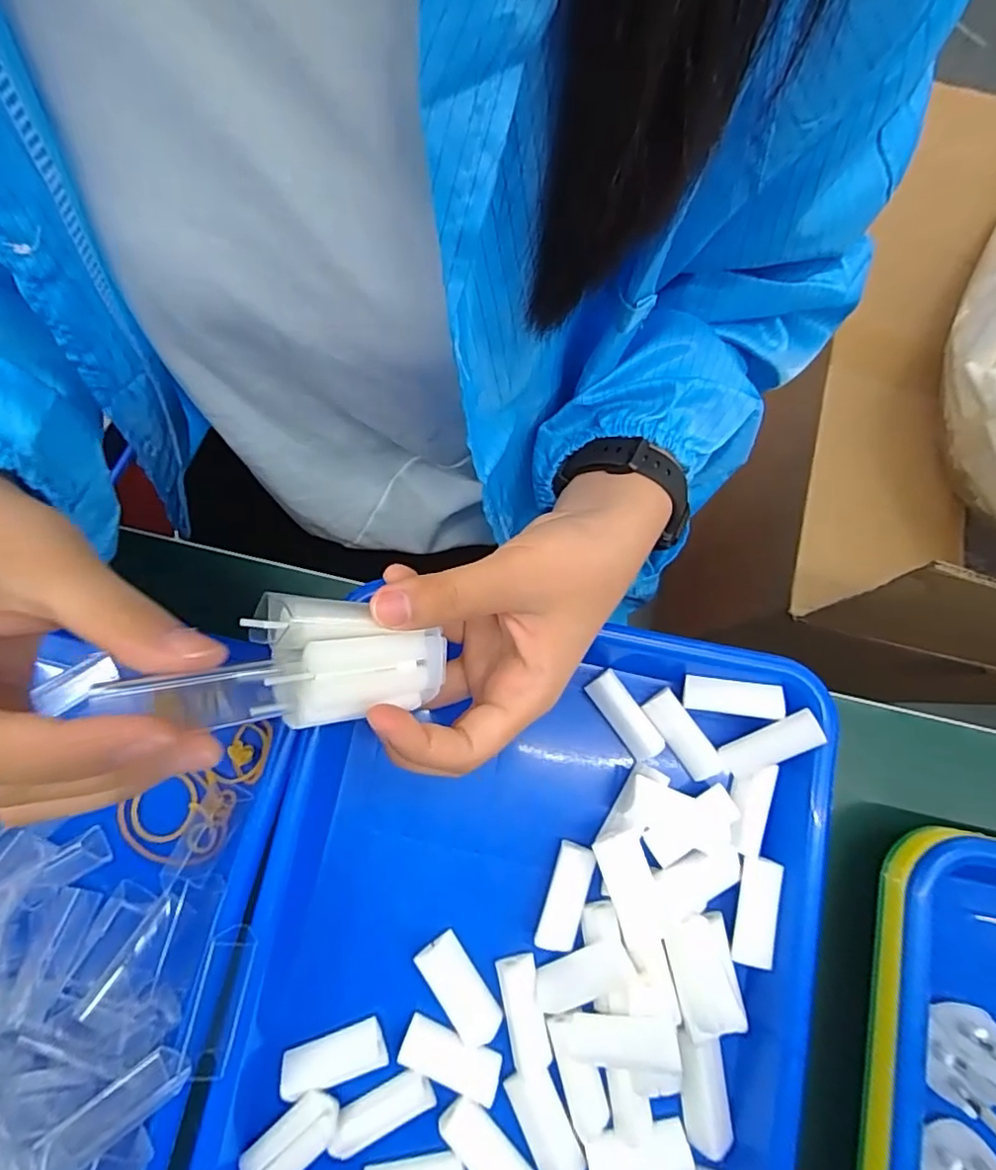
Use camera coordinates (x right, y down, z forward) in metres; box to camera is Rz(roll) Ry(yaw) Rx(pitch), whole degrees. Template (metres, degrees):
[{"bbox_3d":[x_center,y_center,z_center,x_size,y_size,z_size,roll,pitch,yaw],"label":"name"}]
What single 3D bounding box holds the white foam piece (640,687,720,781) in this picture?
[{"bbox_3d":[0.091,0.075,0.297,0.019,0.010,0.045,-37,72,25],"label":"white foam piece"}]

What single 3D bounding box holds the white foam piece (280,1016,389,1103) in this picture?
[{"bbox_3d":[-0.076,0.219,0.275,0.046,0.012,0.018,-18,80,-3],"label":"white foam piece"}]

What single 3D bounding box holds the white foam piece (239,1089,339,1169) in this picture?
[{"bbox_3d":[-0.092,0.247,0.265,0.048,0.012,0.021,-43,82,-7],"label":"white foam piece"}]

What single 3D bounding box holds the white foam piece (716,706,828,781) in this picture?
[{"bbox_3d":[0.130,0.077,0.285,0.046,0.008,0.018,-32,80,18],"label":"white foam piece"}]

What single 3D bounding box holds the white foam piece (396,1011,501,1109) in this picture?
[{"bbox_3d":[-0.022,0.217,0.272,0.045,0.007,0.020,25,81,5],"label":"white foam piece"}]

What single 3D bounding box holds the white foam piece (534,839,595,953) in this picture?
[{"bbox_3d":[0.032,0.147,0.284,0.018,0.011,0.048,17,80,4],"label":"white foam piece"}]

